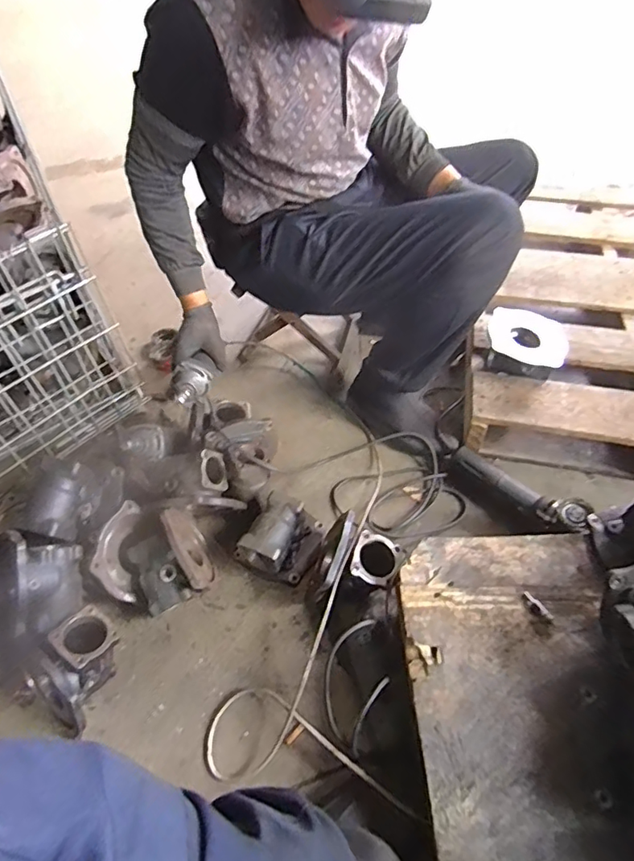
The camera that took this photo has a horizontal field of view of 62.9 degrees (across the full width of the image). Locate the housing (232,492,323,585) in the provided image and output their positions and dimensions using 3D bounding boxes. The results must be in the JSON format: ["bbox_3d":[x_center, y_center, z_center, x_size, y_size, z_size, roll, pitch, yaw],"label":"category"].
[{"bbox_3d":[-0.054,0.190,0.917,0.107,0.097,0.151,25,57,20],"label":"housing"}]

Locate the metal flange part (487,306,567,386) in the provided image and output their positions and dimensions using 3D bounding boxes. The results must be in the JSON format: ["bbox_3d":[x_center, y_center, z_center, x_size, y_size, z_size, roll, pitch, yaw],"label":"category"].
[{"bbox_3d":[0.437,-0.181,1.094,0.158,0.074,0.124,17,54,14],"label":"metal flange part"}]

